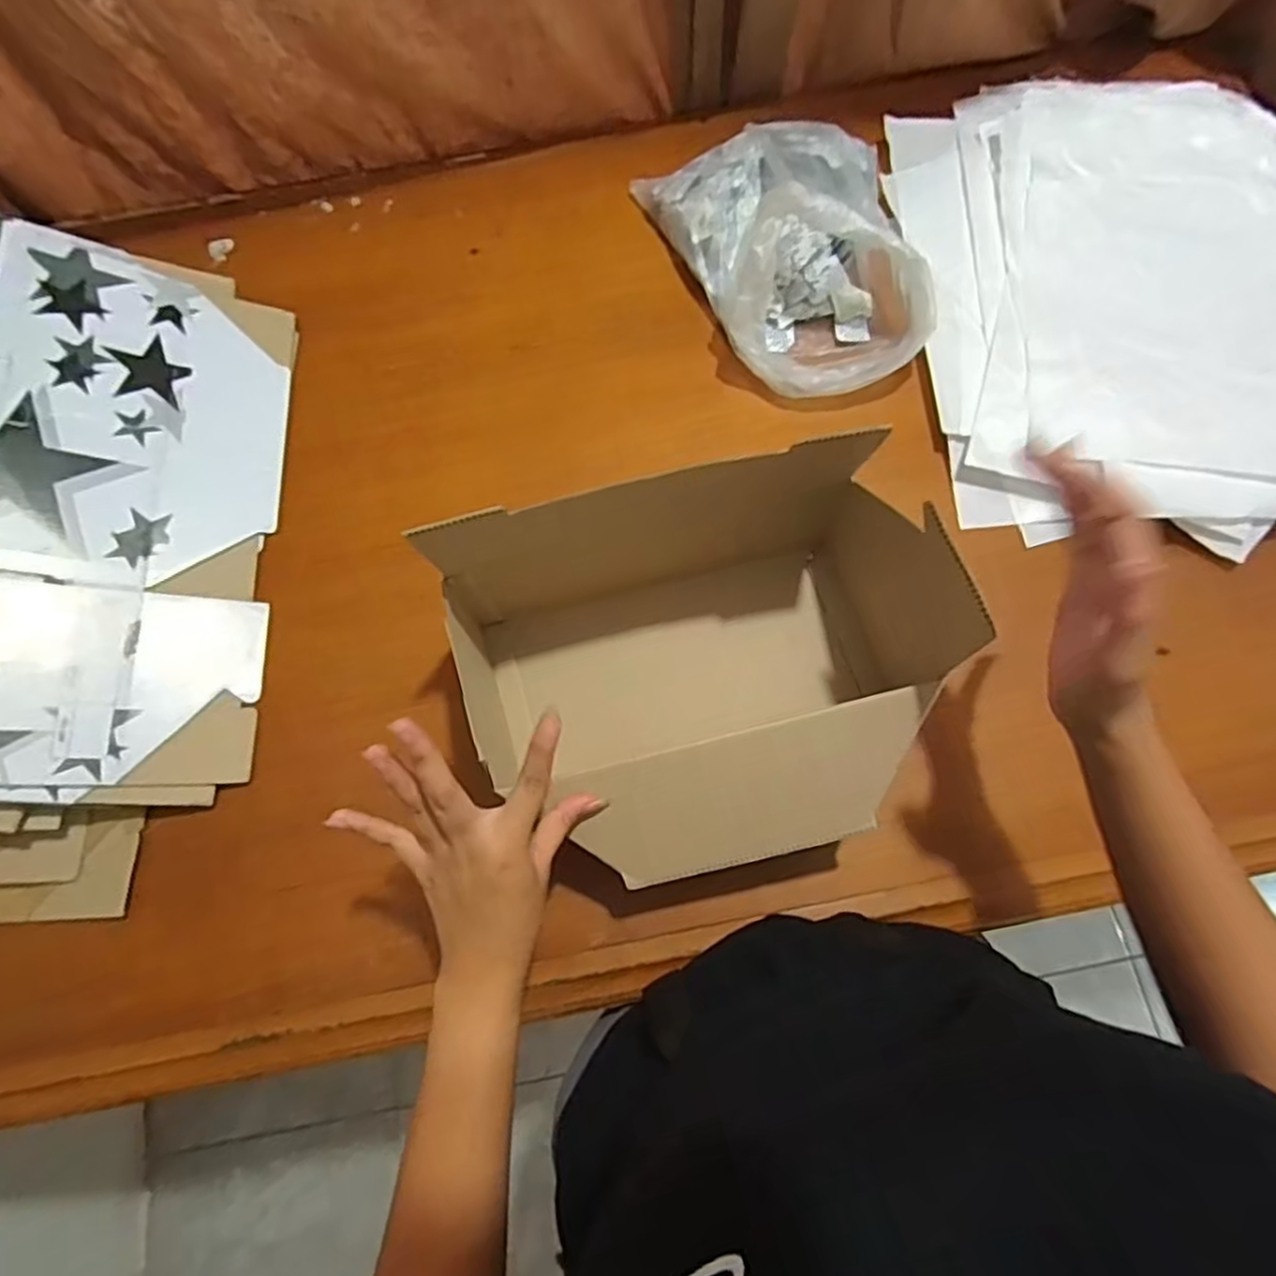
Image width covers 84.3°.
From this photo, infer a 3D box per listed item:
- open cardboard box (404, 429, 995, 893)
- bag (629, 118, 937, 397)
[{"bbox_3d":[0.039,0.008,0.497,0.318,0.119,0.287,-14,74,-2],"label":"open cardboard box"},{"bbox_3d":[0.141,-0.346,0.599,0.190,0.102,0.274,-22,75,-5],"label":"bag"}]

